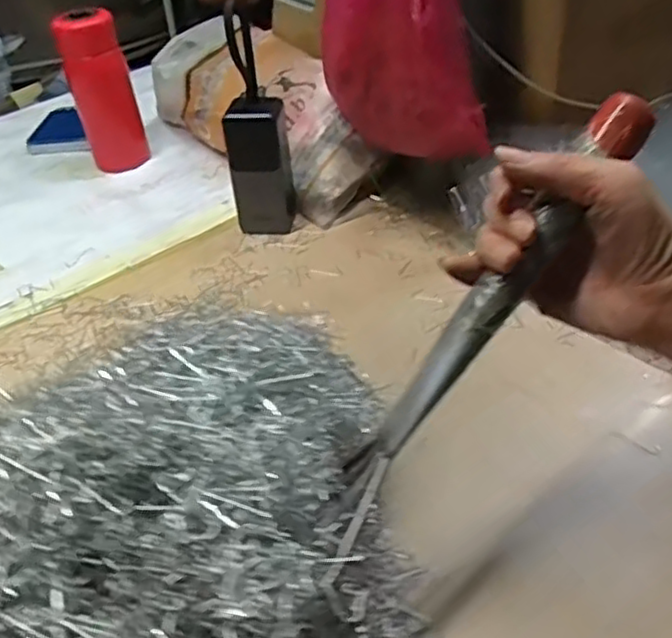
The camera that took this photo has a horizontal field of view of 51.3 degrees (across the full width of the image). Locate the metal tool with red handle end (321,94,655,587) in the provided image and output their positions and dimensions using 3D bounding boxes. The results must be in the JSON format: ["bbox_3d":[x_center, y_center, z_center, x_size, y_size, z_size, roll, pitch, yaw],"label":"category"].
[{"bbox_3d":[0.071,0.008,0.345,0.037,0.032,0.264,38,94,39],"label":"metal tool with red handle end"}]

